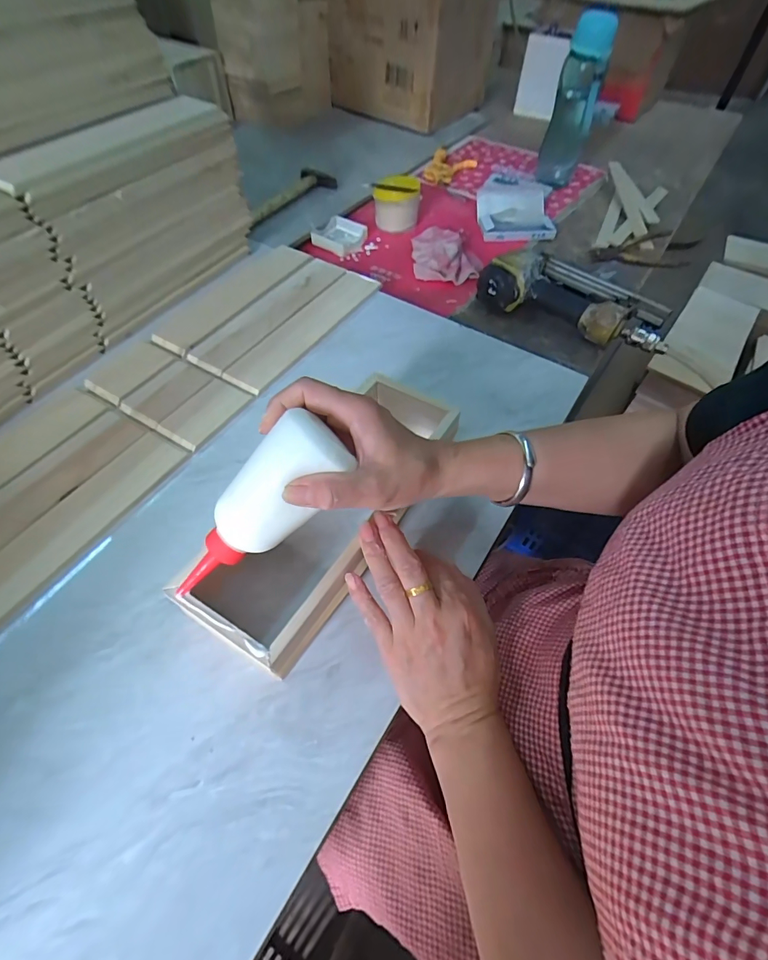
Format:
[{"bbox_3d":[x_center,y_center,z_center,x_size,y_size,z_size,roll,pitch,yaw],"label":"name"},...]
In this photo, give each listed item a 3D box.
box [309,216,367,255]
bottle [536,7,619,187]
[{"bbox_3d":[-0.077,-0.426,0.749,0.074,0.022,0.079,32,61,17],"label":"box"},{"bbox_3d":[0.355,-0.693,0.799,0.082,0.232,0.074,15,57,7],"label":"bottle"}]

